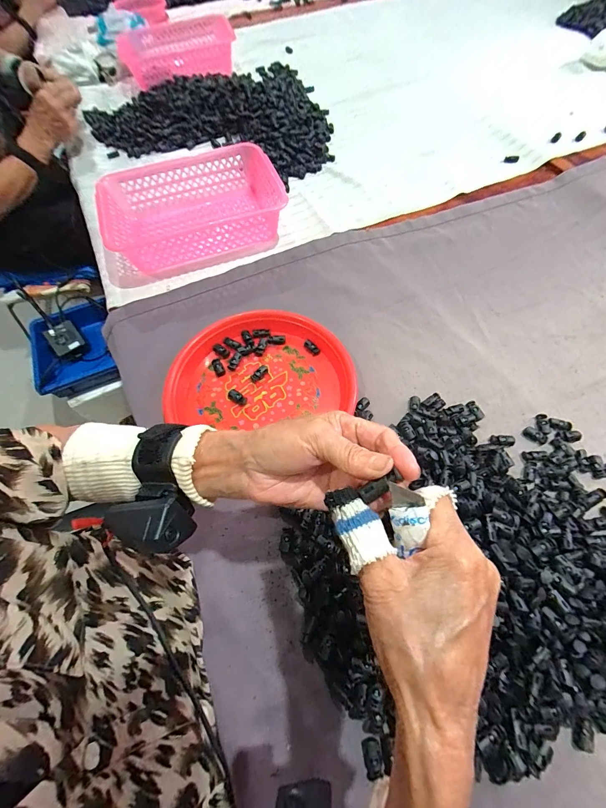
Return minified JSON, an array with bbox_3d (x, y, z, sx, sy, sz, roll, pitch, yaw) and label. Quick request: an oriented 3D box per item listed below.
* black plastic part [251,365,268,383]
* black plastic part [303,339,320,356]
[{"bbox_3d":[-0.062,-0.044,0.484,0.029,0.008,0.013,-37,67,-15],"label":"black plastic part"},{"bbox_3d":[0.013,-0.084,0.502,0.028,0.008,0.012,42,71,4],"label":"black plastic part"}]

